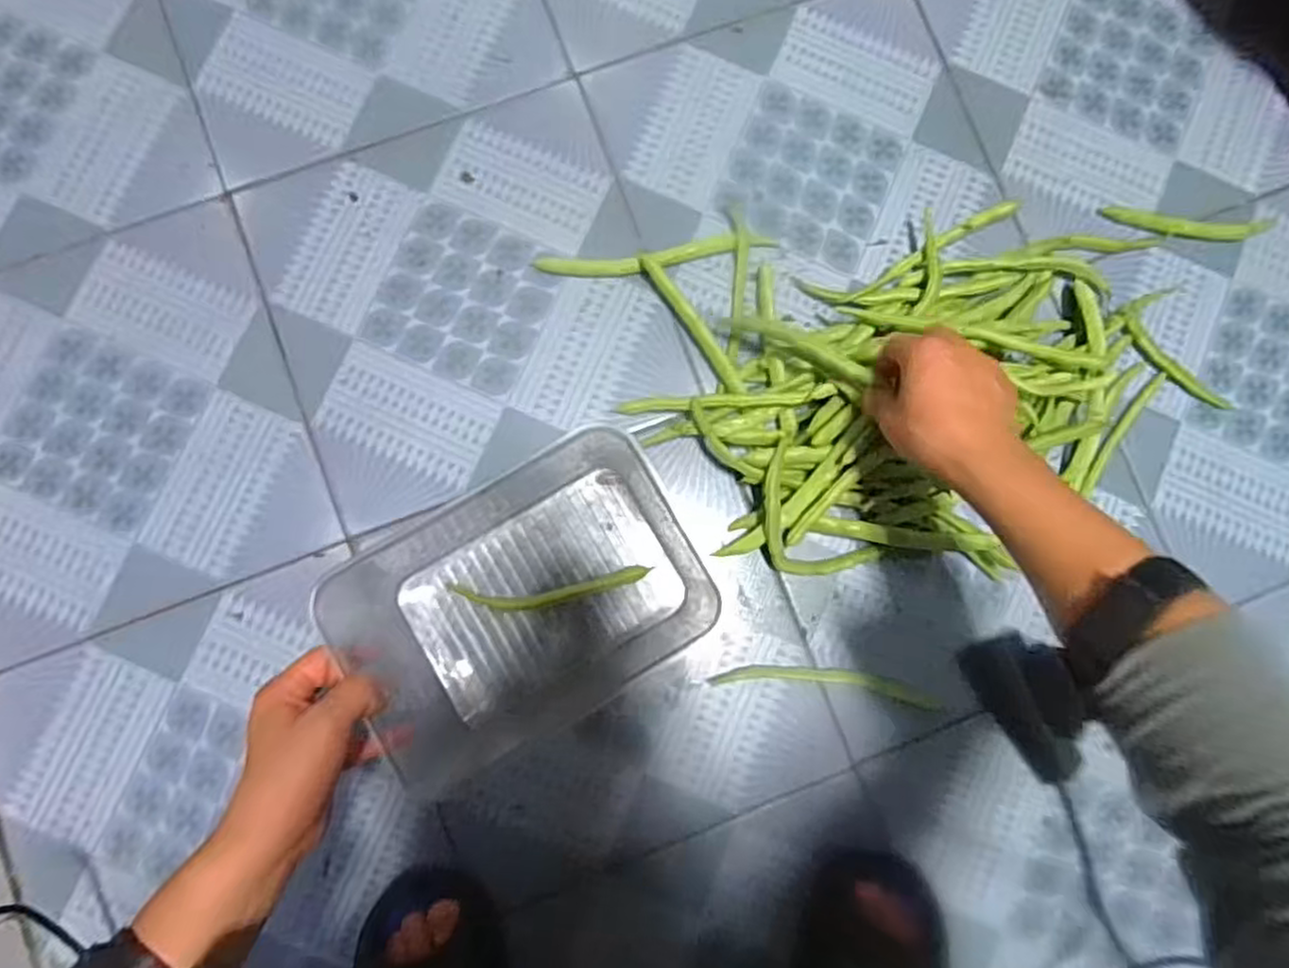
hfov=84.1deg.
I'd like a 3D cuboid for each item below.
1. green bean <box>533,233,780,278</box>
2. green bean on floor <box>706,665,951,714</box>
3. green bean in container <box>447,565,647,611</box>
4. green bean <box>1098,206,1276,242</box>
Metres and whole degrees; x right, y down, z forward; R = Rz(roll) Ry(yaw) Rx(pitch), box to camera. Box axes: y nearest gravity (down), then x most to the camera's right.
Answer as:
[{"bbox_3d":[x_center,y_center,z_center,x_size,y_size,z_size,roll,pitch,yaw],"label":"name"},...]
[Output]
[{"bbox_3d":[0.010,-0.183,0.576,0.191,0.023,0.021,-7,85,-4],"label":"green bean"},{"bbox_3d":[0.142,0.155,0.554,0.176,0.009,0.022,7,84,-2],"label":"green bean on floor"},{"bbox_3d":[-0.072,0.083,0.552,0.151,0.006,0.024,-6,85,-4],"label":"green bean in container"},{"bbox_3d":[0.458,-0.218,0.604,0.146,0.015,0.022,5,84,-3],"label":"green bean"}]

